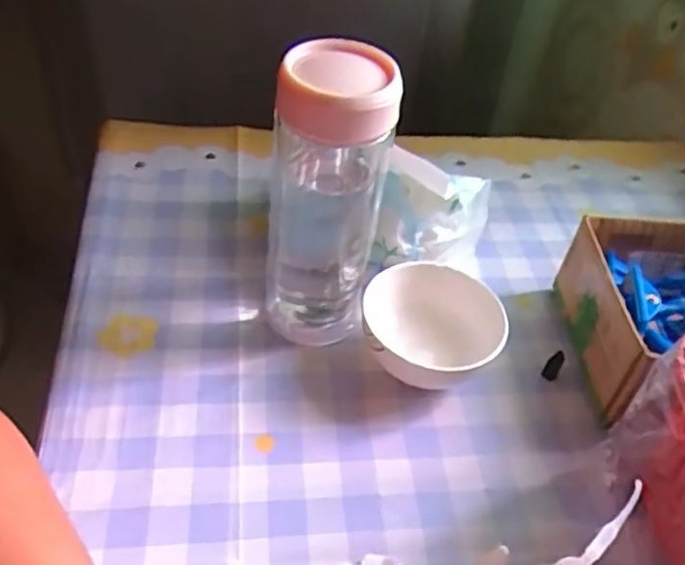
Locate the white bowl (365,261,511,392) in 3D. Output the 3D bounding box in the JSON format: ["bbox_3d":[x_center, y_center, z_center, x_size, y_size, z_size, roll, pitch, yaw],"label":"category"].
[{"bbox_3d":[0.056,0.033,0.438,0.087,0.049,0.081,4,44,-4],"label":"white bowl"}]

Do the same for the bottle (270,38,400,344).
[{"bbox_3d":[-0.011,-0.047,0.412,0.064,0.181,0.064,6,44,-1],"label":"bottle"}]

